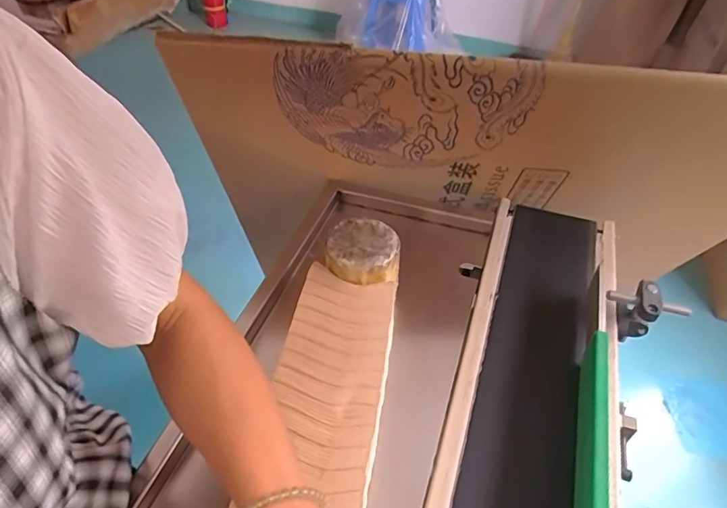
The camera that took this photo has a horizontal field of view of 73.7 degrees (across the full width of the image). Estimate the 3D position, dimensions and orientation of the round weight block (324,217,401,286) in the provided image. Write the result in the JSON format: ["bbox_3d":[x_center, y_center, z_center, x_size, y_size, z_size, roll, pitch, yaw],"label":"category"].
[{"bbox_3d":[-0.001,-0.004,0.533,0.077,0.030,0.076,2,46,-2],"label":"round weight block"}]

